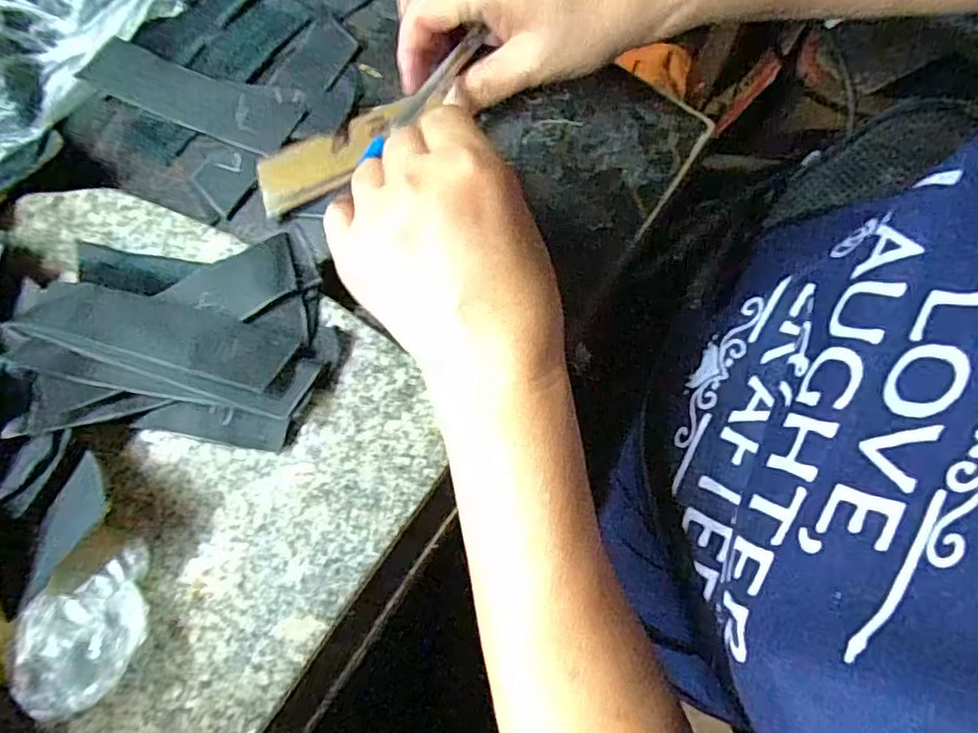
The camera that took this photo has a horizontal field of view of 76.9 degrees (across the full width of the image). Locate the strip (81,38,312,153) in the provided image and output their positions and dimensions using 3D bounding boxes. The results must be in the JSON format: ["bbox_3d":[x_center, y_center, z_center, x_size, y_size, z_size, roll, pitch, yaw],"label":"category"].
[{"bbox_3d":[-0.157,-0.145,0.329,0.117,0.008,0.034,21,85,6],"label":"strip"}]

